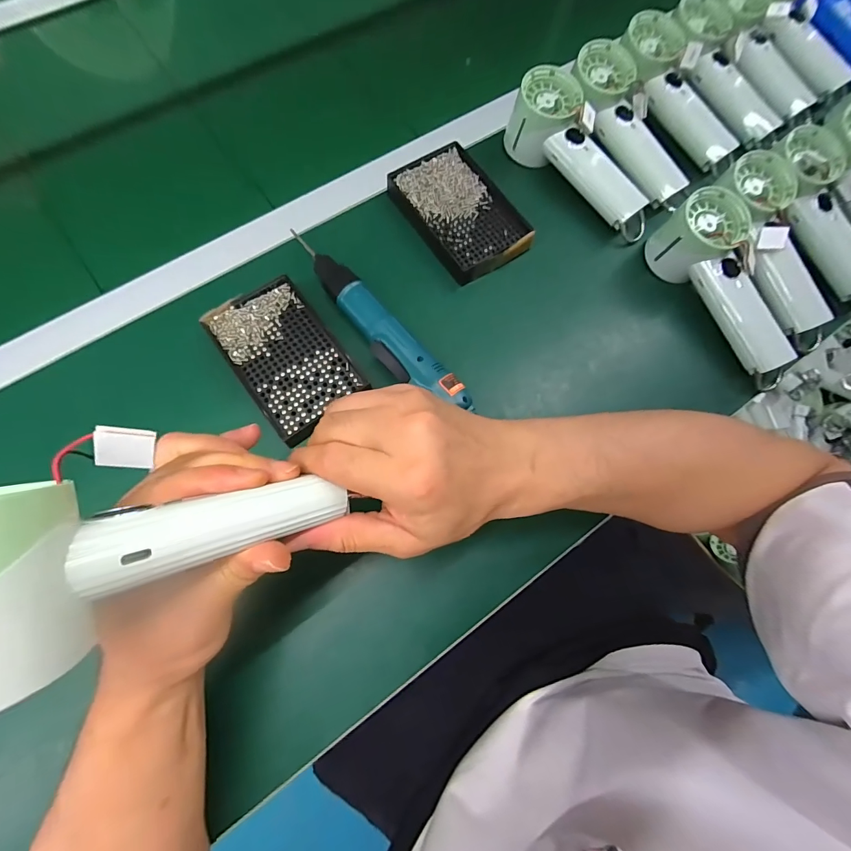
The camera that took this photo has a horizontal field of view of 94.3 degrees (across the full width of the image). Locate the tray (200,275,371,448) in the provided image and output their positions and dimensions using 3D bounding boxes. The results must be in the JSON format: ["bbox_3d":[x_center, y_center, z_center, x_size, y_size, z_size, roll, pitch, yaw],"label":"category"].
[{"bbox_3d":[-0.123,-0.063,0.350,0.086,0.019,0.137,-35,79,-12],"label":"tray"}]

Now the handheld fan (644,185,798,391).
[{"bbox_3d":[0.284,-0.129,0.378,0.065,0.059,0.178,-26,88,-10],"label":"handheld fan"}]

